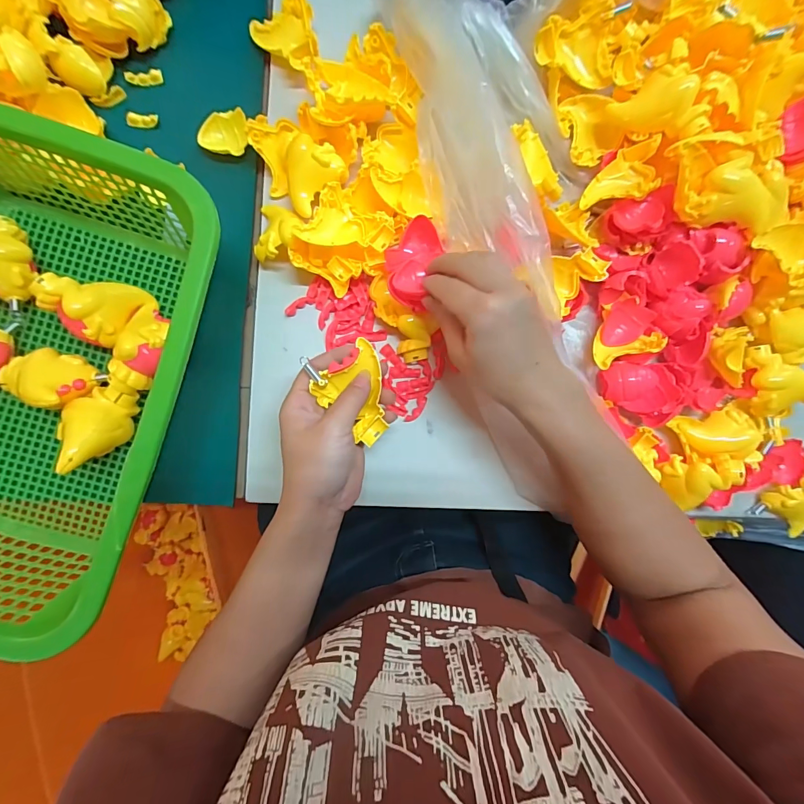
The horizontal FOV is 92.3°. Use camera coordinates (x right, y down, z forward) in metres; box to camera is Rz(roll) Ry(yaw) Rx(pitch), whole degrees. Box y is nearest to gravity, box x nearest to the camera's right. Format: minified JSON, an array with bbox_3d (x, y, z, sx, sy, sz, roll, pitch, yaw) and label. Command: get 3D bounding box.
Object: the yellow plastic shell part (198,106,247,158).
[{"bbox_3d":[-0.161,-0.243,0.349,0.041,0.010,0.038,0,89,-4],"label":"yellow plastic shell part"}]

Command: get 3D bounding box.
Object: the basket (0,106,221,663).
[{"bbox_3d":[-0.294,-0.025,0.299,0.261,0.091,0.329,16,88,-4],"label":"basket"}]

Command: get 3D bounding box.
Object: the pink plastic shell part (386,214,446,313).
[{"bbox_3d":[0.008,-0.116,0.324,0.044,0.029,0.070,12,75,-4],"label":"pink plastic shell part"}]

